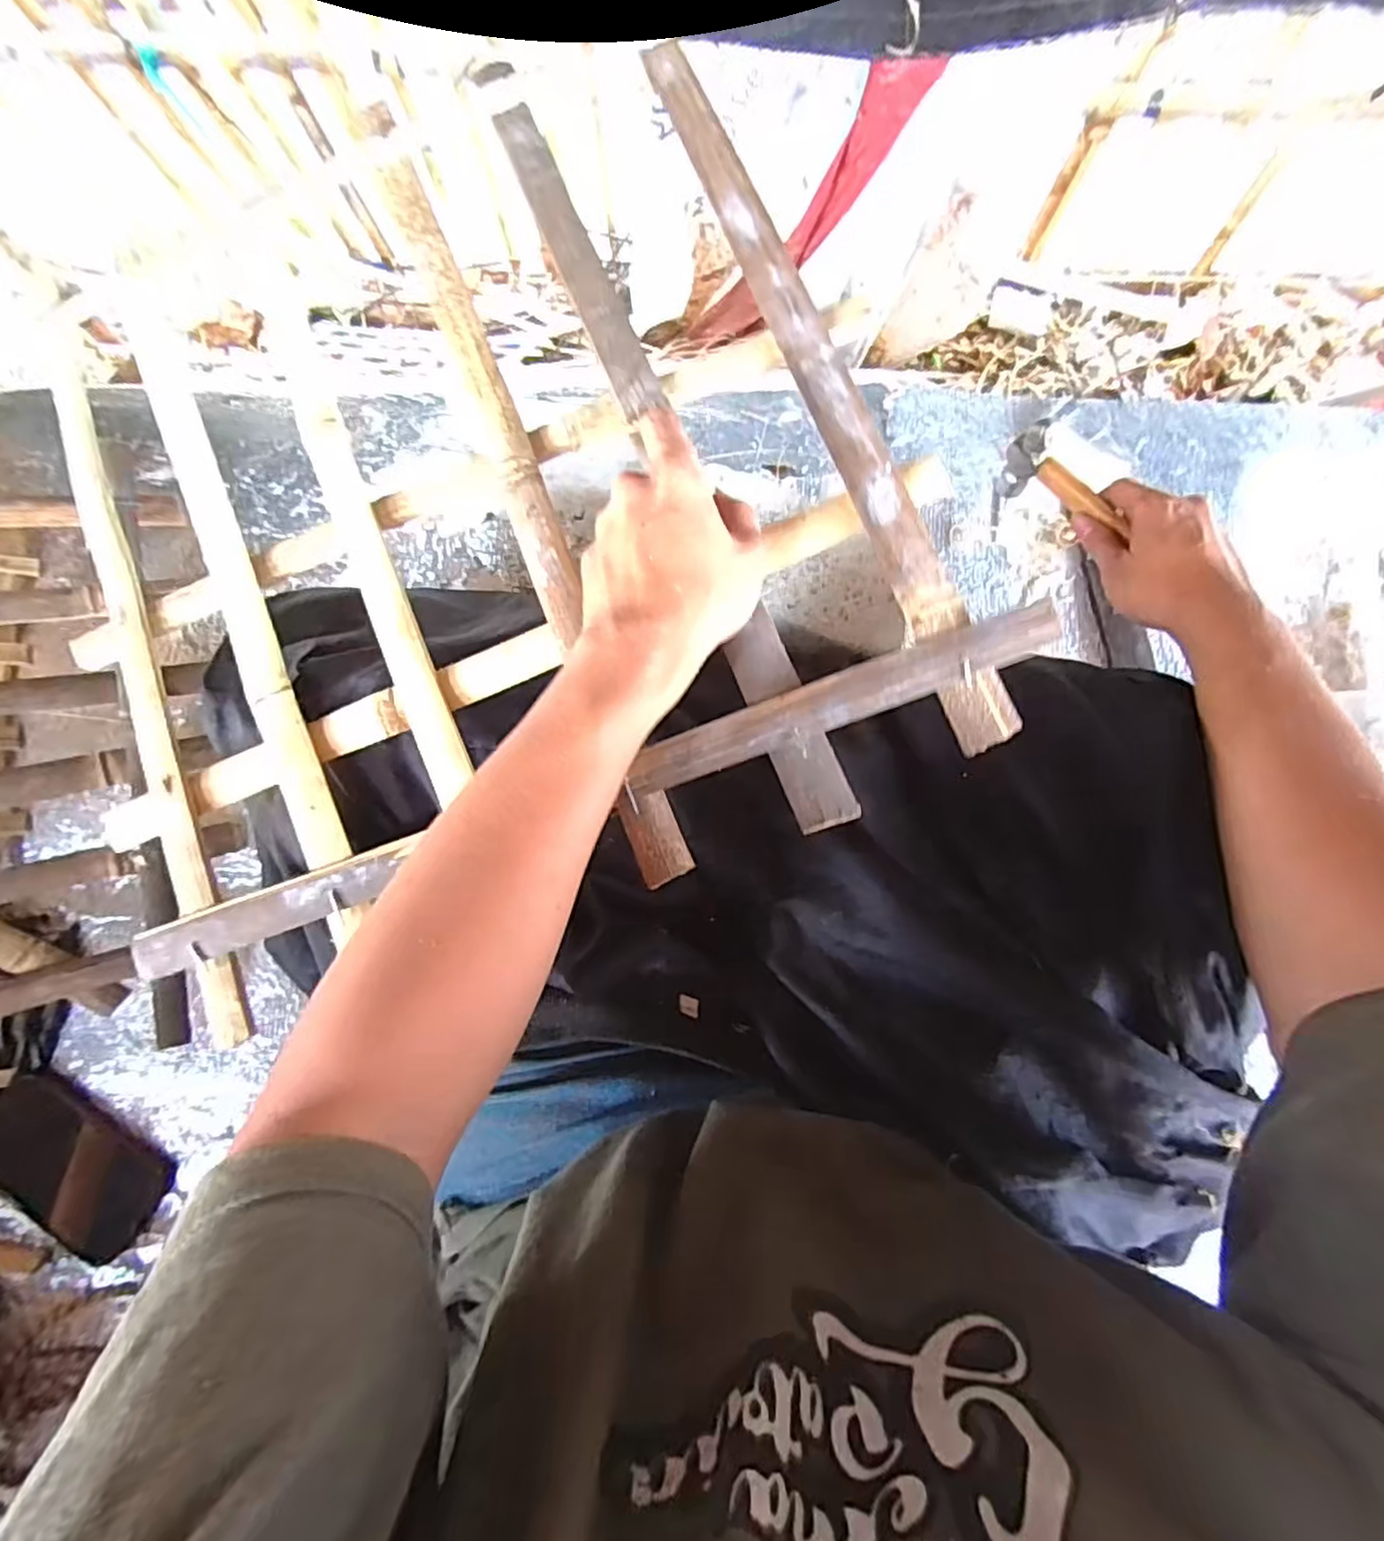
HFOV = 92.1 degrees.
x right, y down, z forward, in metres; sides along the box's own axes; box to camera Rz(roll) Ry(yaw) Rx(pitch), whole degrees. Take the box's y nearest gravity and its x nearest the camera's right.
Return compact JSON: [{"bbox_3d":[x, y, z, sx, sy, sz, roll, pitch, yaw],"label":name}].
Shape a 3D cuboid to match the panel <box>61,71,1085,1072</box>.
[{"bbox_3d":[-0.122,-0.141,0.388,0.478,0.025,0.445,-20,80,5],"label":"panel"}]

